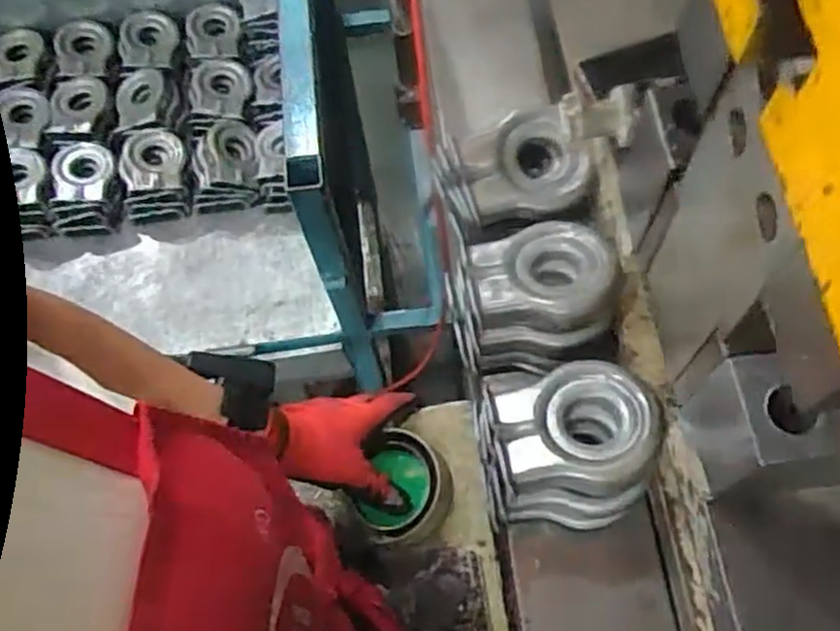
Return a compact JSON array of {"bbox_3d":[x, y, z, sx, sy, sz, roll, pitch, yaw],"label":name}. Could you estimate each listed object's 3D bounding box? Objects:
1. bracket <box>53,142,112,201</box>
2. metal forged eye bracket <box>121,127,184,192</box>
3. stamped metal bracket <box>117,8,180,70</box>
[{"bbox_3d":[-0.526,-0.224,1.171,0.082,0.022,0.103,-4,67,1],"label":"bracket"},{"bbox_3d":[-0.420,-0.244,1.186,0.091,0.023,0.106,-12,67,-2],"label":"metal forged eye bracket"},{"bbox_3d":[-0.462,-0.468,1.280,0.094,0.016,0.108,7,74,-10],"label":"stamped metal bracket"}]

